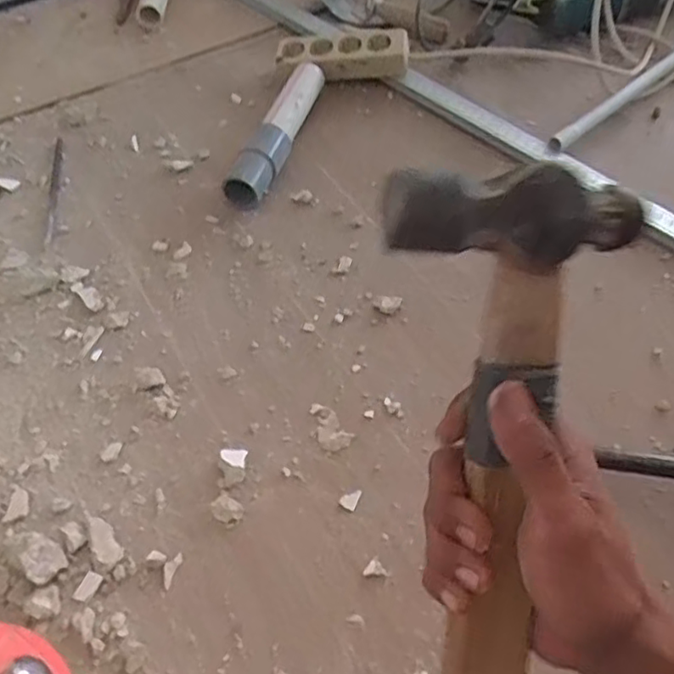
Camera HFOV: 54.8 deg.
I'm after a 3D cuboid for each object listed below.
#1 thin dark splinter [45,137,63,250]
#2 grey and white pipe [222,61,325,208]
[{"bbox_3d":[-0.391,-0.203,0.899,0.014,0.006,0.231,-9,55,-6],"label":"thin dark splinter"},{"bbox_3d":[-0.078,-0.293,0.921,0.056,0.055,0.289,16,56,12],"label":"grey and white pipe"}]

